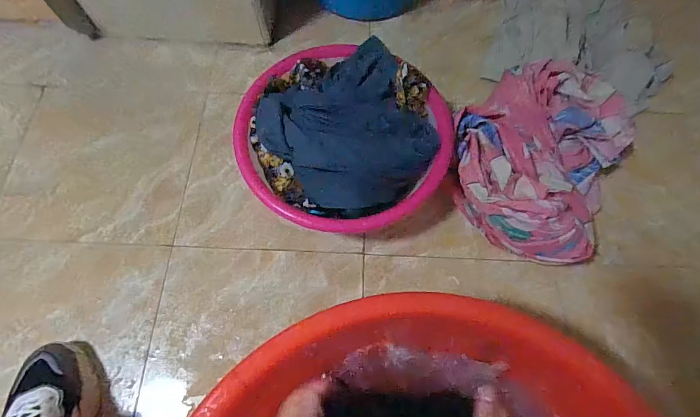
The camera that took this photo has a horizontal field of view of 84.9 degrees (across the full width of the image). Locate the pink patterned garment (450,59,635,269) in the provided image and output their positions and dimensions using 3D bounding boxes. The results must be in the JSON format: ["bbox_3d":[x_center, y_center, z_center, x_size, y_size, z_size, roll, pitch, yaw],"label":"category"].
[{"bbox_3d":[0.305,-0.089,0.608,0.251,0.106,0.323,39,72,13],"label":"pink patterned garment"}]

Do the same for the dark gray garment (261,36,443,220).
[{"bbox_3d":[-0.002,-0.108,0.549,0.237,0.066,0.228,-32,71,-11],"label":"dark gray garment"}]

